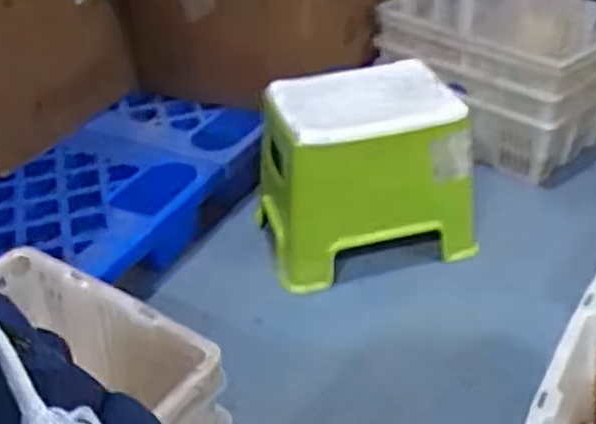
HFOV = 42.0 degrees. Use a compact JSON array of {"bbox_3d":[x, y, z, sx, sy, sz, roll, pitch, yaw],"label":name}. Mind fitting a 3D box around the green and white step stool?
[{"bbox_3d":[0.112,-0.053,1.349,0.330,0.333,0.229,-11,36,-15],"label":"green and white step stool"}]

